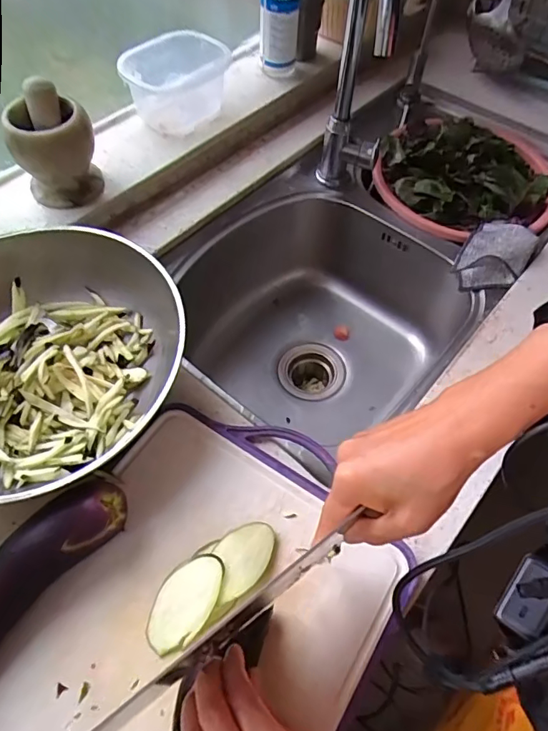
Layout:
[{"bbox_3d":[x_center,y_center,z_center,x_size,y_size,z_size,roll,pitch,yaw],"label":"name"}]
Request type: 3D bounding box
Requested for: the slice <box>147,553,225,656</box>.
[{"bbox_3d":[-0.075,0.200,0.420,0.048,0.005,0.083,42,84,21],"label":"slice"}]

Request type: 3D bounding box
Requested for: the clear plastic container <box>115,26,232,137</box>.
[{"bbox_3d":[-0.148,-0.429,0.745,0.104,0.097,0.146,26,60,15],"label":"clear plastic container"}]

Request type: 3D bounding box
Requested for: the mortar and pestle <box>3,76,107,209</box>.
[{"bbox_3d":[-0.277,-0.273,0.619,0.095,0.129,0.088,-22,60,-15],"label":"mortar and pestle"}]

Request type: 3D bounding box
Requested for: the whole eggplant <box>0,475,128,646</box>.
[{"bbox_3d":[-0.218,0.192,0.402,0.060,0.054,0.232,35,63,19],"label":"whole eggplant"}]

